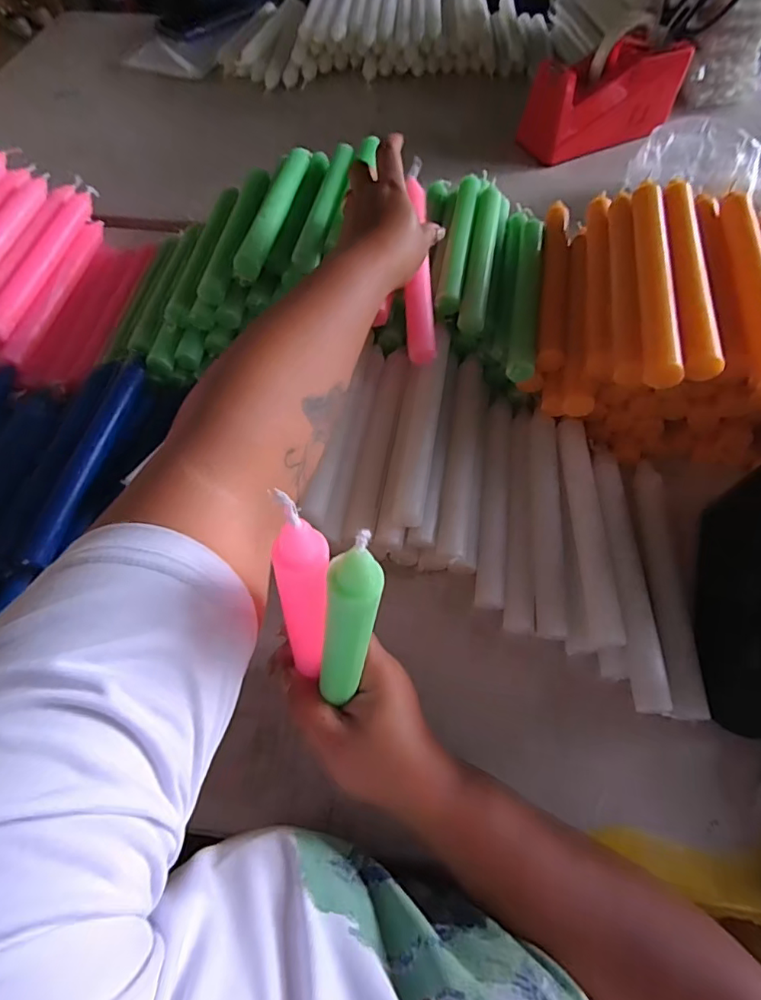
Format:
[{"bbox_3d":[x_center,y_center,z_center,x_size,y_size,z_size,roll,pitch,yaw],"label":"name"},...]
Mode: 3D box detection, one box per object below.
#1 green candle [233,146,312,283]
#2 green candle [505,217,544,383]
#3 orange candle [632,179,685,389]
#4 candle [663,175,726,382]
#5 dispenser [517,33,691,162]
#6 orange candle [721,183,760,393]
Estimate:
[{"bbox_3d":[-0.098,-0.284,0.490,0.022,0.020,0.198,10,61,6],"label":"green candle"},{"bbox_3d":[0.131,-0.185,0.459,0.021,0.017,0.193,9,61,5],"label":"green candle"},{"bbox_3d":[0.204,-0.173,0.385,0.021,0.021,0.214,8,61,5],"label":"orange candle"},{"bbox_3d":[0.226,-0.174,0.382,0.024,0.019,0.205,8,61,4],"label":"candle"},{"bbox_3d":[0.297,-0.534,0.678,0.210,0.093,0.085,-24,63,-13],"label":"dispenser"},{"bbox_3d":[0.275,-0.164,0.376,0.019,0.020,0.213,10,61,6],"label":"orange candle"}]

